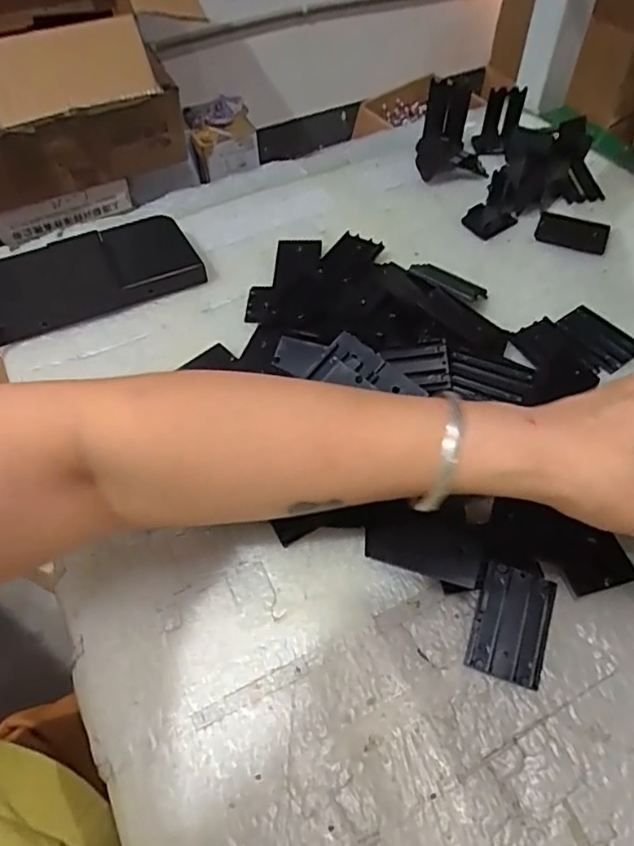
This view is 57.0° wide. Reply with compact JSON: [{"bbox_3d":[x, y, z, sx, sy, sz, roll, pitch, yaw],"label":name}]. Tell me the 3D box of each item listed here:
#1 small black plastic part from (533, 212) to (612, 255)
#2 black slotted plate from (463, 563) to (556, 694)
[{"bbox_3d":[0.209,-0.156,0.478,0.055,0.010,0.028,19,58,14],"label":"small black plastic part"},{"bbox_3d":[0.099,0.102,0.297,0.037,0.008,0.054,17,58,13],"label":"black slotted plate"}]

